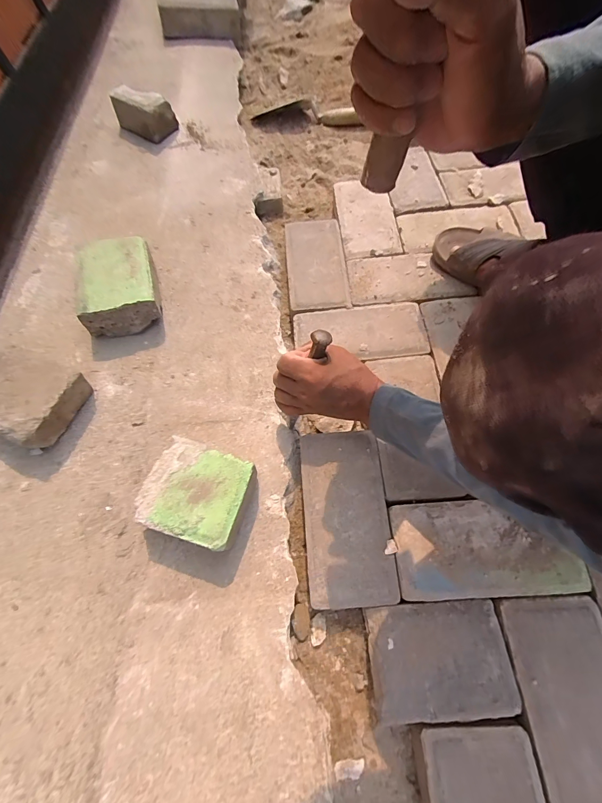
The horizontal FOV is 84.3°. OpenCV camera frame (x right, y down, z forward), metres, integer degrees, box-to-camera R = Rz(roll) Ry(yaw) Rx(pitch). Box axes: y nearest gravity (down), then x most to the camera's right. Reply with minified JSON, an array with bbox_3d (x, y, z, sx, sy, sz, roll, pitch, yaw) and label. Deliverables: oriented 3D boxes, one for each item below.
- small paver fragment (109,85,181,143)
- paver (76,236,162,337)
[{"bbox_3d":[-0.333,-0.614,0.708,0.098,0.077,0.092,22,70,15],"label":"small paver fragment"},{"bbox_3d":[-0.275,-0.180,0.516,0.108,0.071,0.143,-13,65,-2],"label":"paver"}]

